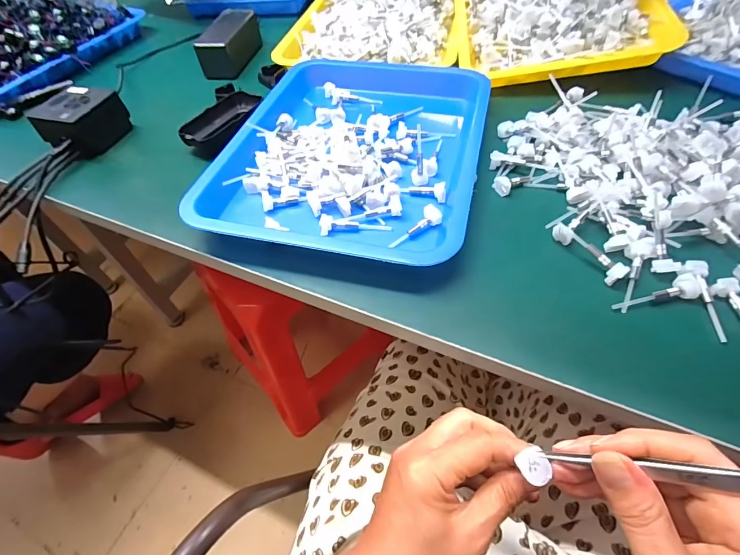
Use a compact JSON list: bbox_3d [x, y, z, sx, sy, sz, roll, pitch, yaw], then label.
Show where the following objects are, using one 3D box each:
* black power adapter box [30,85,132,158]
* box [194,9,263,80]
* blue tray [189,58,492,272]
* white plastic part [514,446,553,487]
[{"bbox_3d":[-0.356,-0.194,0.482,0.065,0.050,0.087,17,56,16],"label":"black power adapter box"},{"bbox_3d":[-0.219,-0.368,0.608,0.059,0.051,0.129,6,54,9],"label":"box"},{"bbox_3d":[-0.012,-0.150,0.427,0.258,0.031,0.324,11,55,12],"label":"blue tray"},{"bbox_3d":[0.095,0.109,0.223,0.015,0.004,0.019,-13,53,-6],"label":"white plastic part"}]

